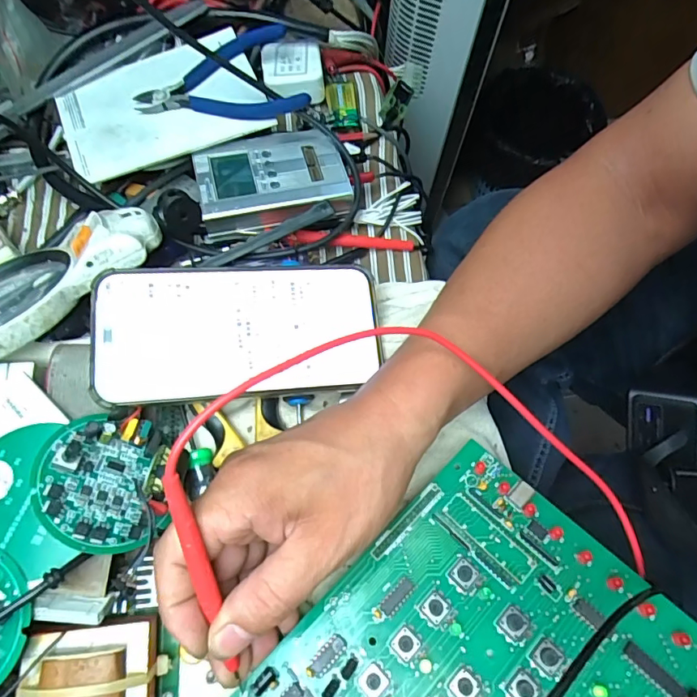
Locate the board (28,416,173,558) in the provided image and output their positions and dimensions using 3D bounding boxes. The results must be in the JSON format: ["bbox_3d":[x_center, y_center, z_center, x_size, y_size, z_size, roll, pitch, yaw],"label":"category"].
[{"bbox_3d":[-0.122,0.065,0.246,0.054,0.017,0.066,9,56,-40],"label":"board"}]

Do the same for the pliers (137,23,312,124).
[{"bbox_3d":[-0.093,-0.187,0.340,0.113,0.025,0.075,-17,66,-3],"label":"pliers"}]

